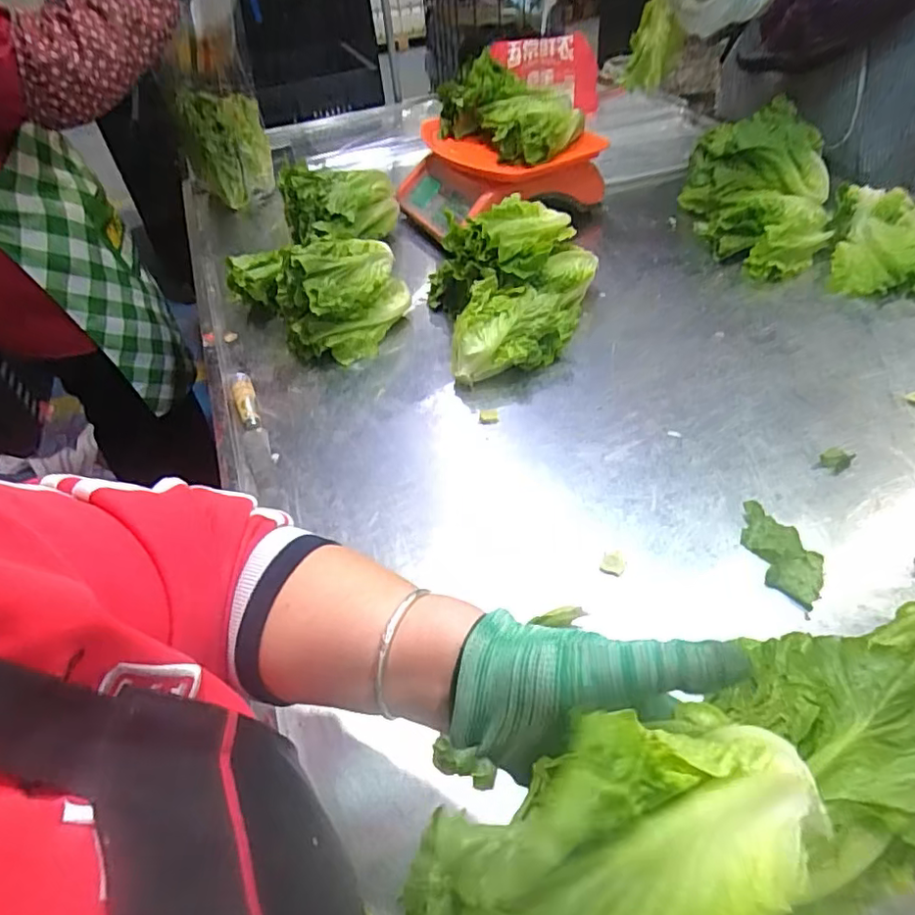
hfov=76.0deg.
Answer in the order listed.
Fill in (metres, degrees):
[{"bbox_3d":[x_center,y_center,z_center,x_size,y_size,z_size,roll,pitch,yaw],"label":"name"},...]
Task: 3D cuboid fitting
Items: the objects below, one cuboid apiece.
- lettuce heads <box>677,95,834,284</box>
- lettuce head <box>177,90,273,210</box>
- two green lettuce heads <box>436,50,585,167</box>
[{"bbox_3d":[0.452,-0.412,0.886,0.205,0.141,0.309,12,48,18],"label":"lettuce heads"},{"bbox_3d":[-0.423,-0.567,1.095,0.140,0.200,0.110,-20,46,-12],"label":"lettuce head"},{"bbox_3d":[0.087,-0.556,0.917,0.162,0.100,0.224,-27,48,-18],"label":"two green lettuce heads"}]

